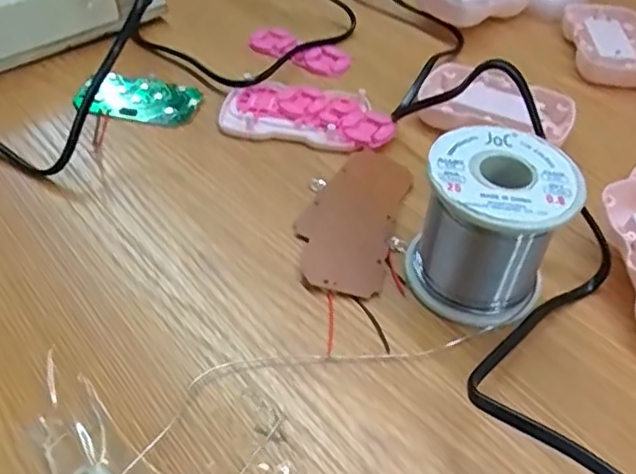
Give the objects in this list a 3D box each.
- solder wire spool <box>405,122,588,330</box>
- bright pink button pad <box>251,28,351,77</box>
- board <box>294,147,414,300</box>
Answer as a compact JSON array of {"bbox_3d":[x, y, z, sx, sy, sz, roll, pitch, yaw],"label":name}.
[{"bbox_3d":[0.075,-0.005,0.274,0.060,0.062,0.060,17,48,14],"label":"solder wire spool"},{"bbox_3d":[-0.012,-0.130,0.434,0.073,0.008,0.032,24,51,20],"label":"bright pink button pad"},{"bbox_3d":[0.018,-0.012,0.320,0.046,0.005,0.102,14,48,11],"label":"board"}]

